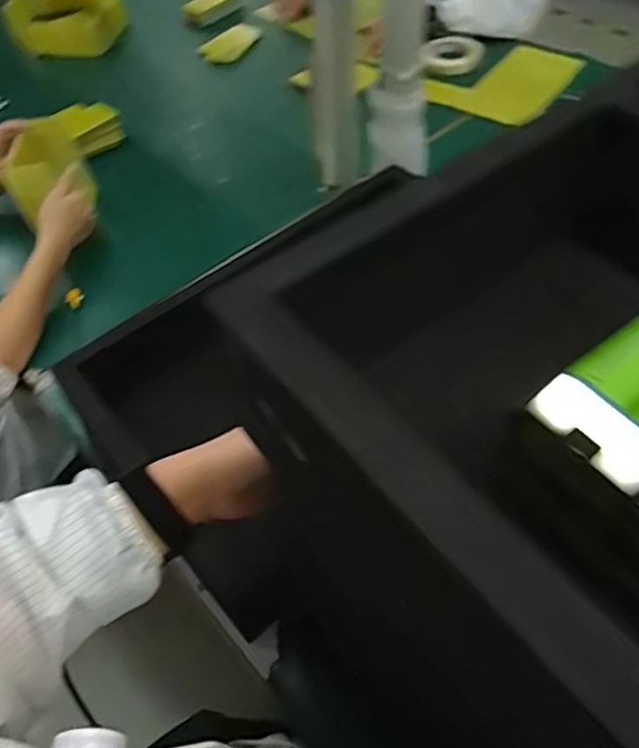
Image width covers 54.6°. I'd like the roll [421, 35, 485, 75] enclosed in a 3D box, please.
[{"bbox_3d":[0.285,-0.684,1.324,0.128,0.029,0.128,-2,53,3],"label":"roll"}]

